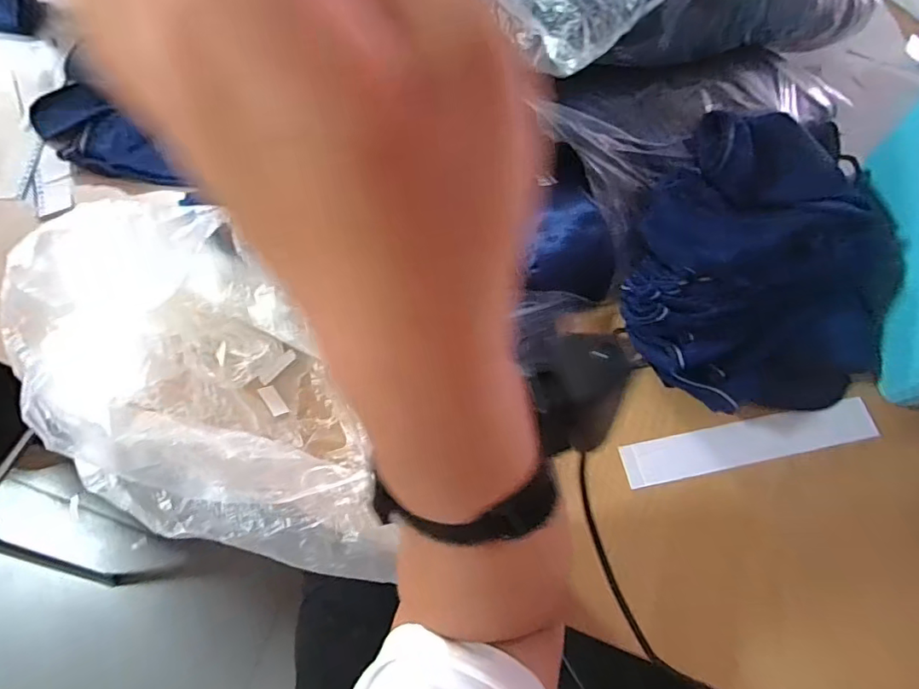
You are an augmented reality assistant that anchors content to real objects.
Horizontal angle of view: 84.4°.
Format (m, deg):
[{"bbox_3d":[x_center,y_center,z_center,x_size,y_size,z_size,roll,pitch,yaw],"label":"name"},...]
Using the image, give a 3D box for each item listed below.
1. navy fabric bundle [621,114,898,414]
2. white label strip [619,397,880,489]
[{"bbox_3d":[0.250,-0.067,0.412,0.214,0.090,0.227,7,68,3],"label":"navy fabric bundle"},{"bbox_3d":[0.236,0.080,0.416,0.207,0.009,0.036,-12,82,-2],"label":"white label strip"}]

